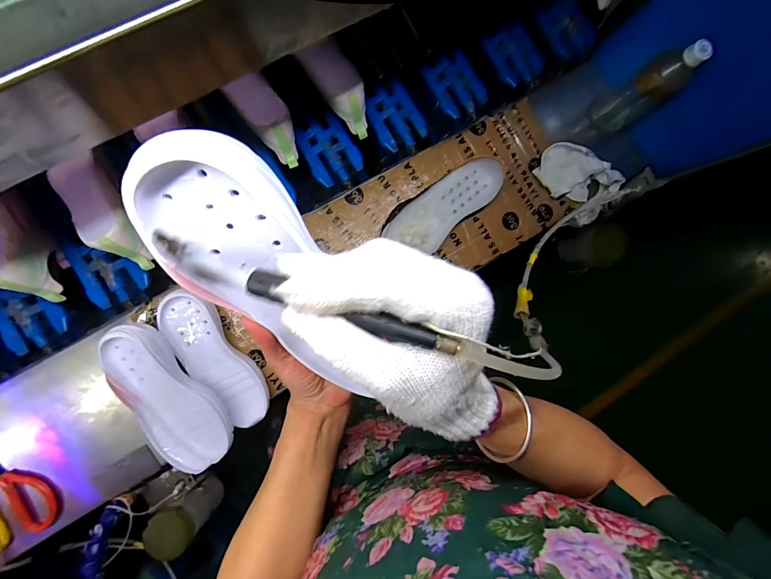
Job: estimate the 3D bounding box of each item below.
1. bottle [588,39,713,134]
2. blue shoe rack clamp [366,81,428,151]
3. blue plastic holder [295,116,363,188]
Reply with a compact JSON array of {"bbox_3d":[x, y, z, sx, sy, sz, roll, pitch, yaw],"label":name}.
[{"bbox_3d":[0.410,-0.312,0.542,0.054,0.176,0.059,-32,94,-8],"label":"bottle"},{"bbox_3d":[0.020,-0.313,0.622,0.088,0.014,0.110,-30,93,-9],"label":"blue shoe rack clamp"},{"bbox_3d":[-0.095,-0.243,0.609,0.089,0.022,0.104,-26,93,-9],"label":"blue plastic holder"}]

